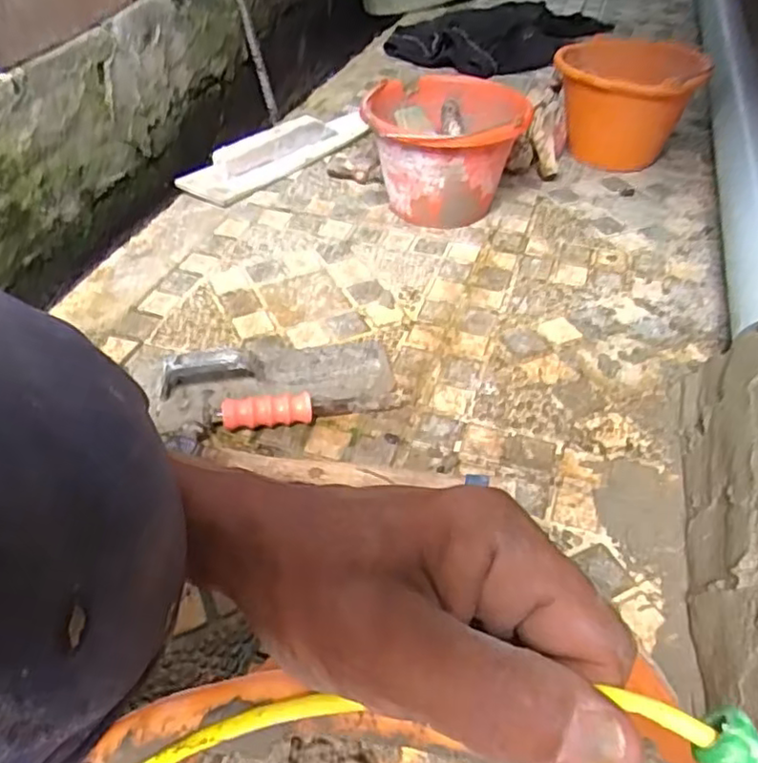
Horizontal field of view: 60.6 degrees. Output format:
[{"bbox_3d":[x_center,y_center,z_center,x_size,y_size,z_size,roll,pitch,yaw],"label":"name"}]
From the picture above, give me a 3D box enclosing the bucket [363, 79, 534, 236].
[{"bbox_3d":[0.092,-0.342,0.988,0.211,0.166,0.220,1,44,-1],"label":"bucket"}]

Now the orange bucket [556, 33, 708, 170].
[{"bbox_3d":[0.415,-0.475,1.120,0.224,0.172,0.223,9,44,8],"label":"orange bucket"}]

